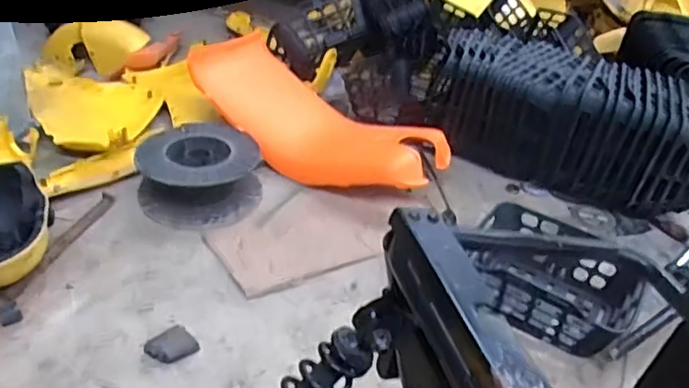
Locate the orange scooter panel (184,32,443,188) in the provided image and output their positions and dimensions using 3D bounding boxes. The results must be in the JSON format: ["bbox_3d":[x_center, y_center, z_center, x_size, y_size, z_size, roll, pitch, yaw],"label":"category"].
[{"bbox_3d":[-0.088,-0.186,1.569,0.319,0.149,0.704,-25,46,-39],"label":"orange scooter panel"}]

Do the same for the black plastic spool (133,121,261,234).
[{"bbox_3d":[-0.311,-0.046,1.366,0.251,0.114,0.244,5,35,-4],"label":"black plastic spool"}]

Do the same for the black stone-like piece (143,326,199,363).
[{"bbox_3d":[-0.283,0.249,1.036,0.077,0.022,0.055,-21,44,-35],"label":"black stone-like piece"}]

